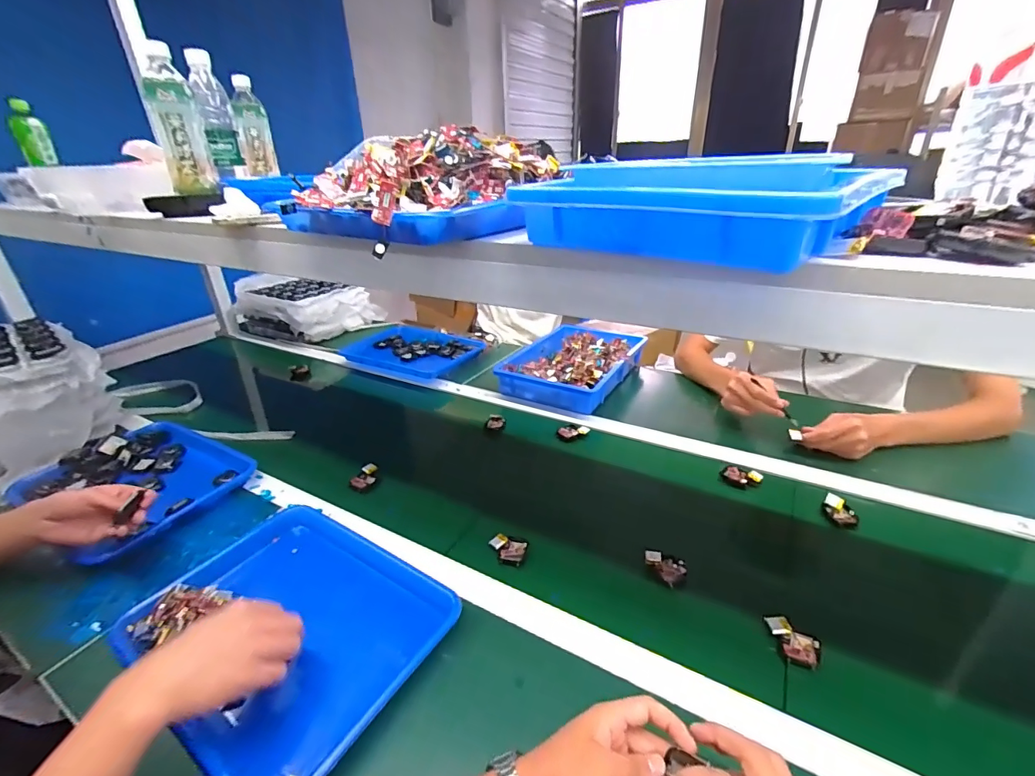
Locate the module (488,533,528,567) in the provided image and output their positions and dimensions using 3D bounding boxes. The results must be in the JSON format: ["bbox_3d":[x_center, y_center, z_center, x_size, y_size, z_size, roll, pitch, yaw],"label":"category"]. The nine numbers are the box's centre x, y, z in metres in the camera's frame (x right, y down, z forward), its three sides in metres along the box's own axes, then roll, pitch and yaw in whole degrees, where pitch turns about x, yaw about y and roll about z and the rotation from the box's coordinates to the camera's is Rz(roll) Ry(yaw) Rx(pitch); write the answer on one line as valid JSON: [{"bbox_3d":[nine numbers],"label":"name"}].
[{"bbox_3d":[-0.014,0.222,0.632,0.050,0.016,0.038,6,28,16],"label":"module"}]

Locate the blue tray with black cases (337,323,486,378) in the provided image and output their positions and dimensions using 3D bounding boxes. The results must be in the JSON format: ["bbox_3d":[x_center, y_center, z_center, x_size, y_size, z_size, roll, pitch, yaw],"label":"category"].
[{"bbox_3d":[-0.285,-0.099,1.274,0.350,0.050,0.232,13,31,28],"label":"blue tray with black cases"}]

